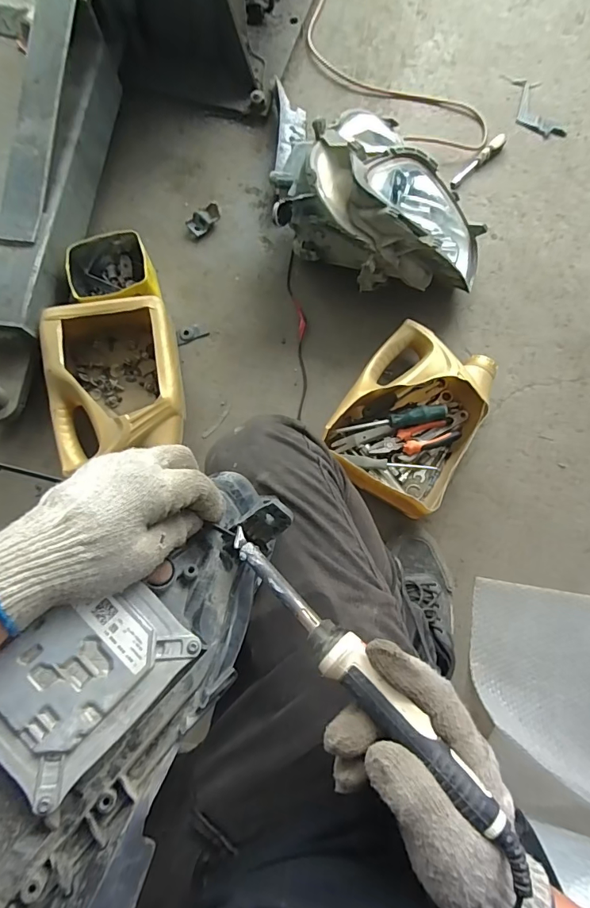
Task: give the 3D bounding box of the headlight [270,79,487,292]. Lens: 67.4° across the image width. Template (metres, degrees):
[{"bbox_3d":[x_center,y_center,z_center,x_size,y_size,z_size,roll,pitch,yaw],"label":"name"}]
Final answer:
[{"bbox_3d":[0.148,-0.409,0.741,0.359,0.175,0.243,7,76,1],"label":"headlight"}]

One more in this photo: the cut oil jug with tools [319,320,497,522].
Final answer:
[{"bbox_3d":[0.189,-0.061,0.730,0.202,0.090,0.279,30,78,7],"label":"cut oil jug with tools"}]

